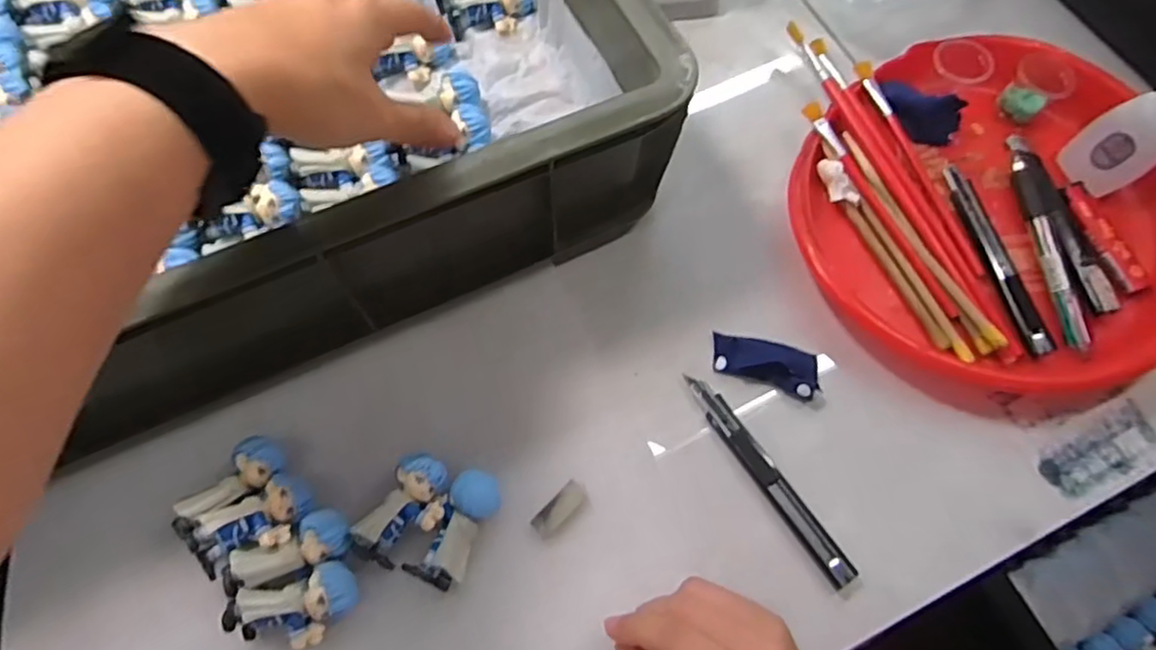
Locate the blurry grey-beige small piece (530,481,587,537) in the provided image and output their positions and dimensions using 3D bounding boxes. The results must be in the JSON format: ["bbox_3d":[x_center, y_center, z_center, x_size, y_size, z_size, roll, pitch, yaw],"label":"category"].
[{"bbox_3d":[-0.010,0.104,0.368,0.014,0.004,0.034,42,76,15],"label":"blurry grey-beige small piece"}]

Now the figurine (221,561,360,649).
[{"bbox_3d":[-0.146,0.149,0.341,0.064,0.024,0.035,-16,70,-5],"label":"figurine"}]

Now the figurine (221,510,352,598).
[{"bbox_3d":[-0.154,0.120,0.348,0.063,0.024,0.025,-22,71,-7],"label":"figurine"}]

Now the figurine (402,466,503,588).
[{"bbox_3d":[-0.065,0.110,0.355,0.026,0.020,0.063,25,72,10],"label":"figurine"}]

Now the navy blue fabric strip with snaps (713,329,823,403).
[{"bbox_3d":[0.115,0.024,0.400,0.064,0.014,0.030,15,71,7],"label":"navy blue fabric strip with snaps"}]

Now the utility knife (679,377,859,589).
[{"bbox_3d":[0.109,0.086,0.375,0.015,0.008,0.138,-32,72,-10],"label":"utility knife"}]

